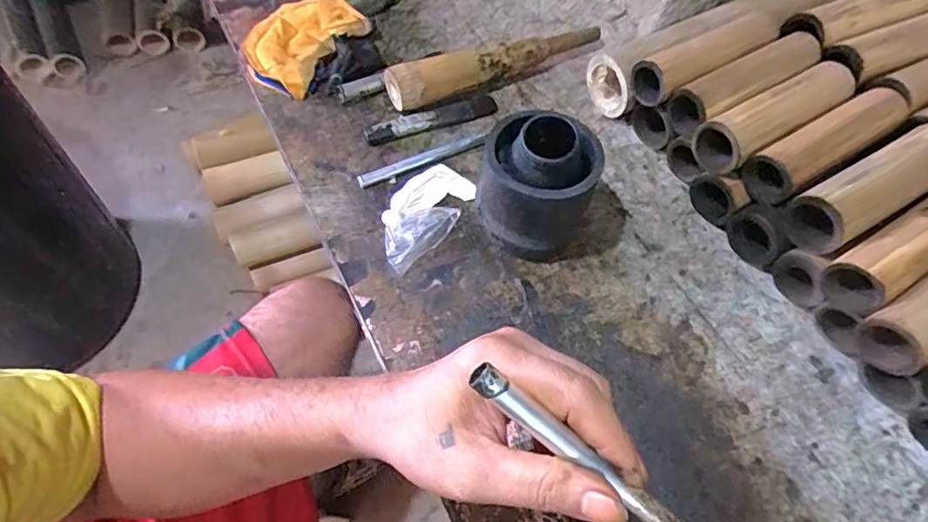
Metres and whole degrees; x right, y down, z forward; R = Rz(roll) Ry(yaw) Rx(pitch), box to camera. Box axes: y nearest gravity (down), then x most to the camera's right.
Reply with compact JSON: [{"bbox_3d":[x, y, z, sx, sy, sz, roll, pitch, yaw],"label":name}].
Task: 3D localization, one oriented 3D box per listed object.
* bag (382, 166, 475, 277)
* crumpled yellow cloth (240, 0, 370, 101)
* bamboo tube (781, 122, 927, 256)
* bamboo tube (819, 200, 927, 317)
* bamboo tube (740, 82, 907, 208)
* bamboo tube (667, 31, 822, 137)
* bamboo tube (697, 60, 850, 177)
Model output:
[{"bbox_3d":[-0.040,-0.053,0.554,0.069,0.023,0.127,40,63,19],"label":"bag"},{"bbox_3d":[-0.199,-0.271,0.673,0.116,0.029,0.151,32,61,15],"label":"crumpled yellow cloth"},{"bbox_3d":[0.383,-0.067,0.515,0.179,0.058,0.057,-23,63,-18],"label":"bamboo tube"},{"bbox_3d":[0.396,-0.015,0.491,0.186,0.043,0.051,-27,64,-20],"label":"bamboo tube"},{"bbox_3d":[0.360,-0.116,0.545,0.182,0.043,0.052,-26,63,-19],"label":"bamboo tube"},{"bbox_3d":[0.304,-0.190,0.598,0.183,0.050,0.054,-26,64,-20],"label":"bamboo tube"},{"bbox_3d":[0.321,-0.147,0.563,0.183,0.054,0.054,-24,63,-19],"label":"bamboo tube"}]

